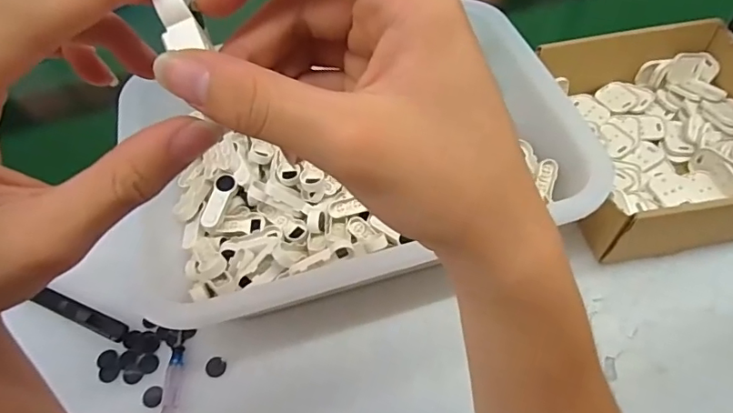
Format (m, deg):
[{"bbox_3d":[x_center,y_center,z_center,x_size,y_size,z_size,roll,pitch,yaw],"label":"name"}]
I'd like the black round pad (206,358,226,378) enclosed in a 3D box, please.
[{"bbox_3d":[-0.114,0.122,0.385,0.014,0.005,0.014,-40,62,-22],"label":"black round pad"}]

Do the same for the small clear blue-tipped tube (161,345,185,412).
[{"bbox_3d":[-0.142,0.129,0.375,0.013,0.008,0.050,-5,55,0],"label":"small clear blue-tipped tube"}]

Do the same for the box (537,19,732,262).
[{"bbox_3d":[0.262,-0.075,0.455,0.188,0.066,0.224,-9,55,-3],"label":"box"}]

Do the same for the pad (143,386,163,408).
[{"bbox_3d":[-0.156,0.139,0.373,0.015,0.006,0.016,0,66,0],"label":"pad"}]

